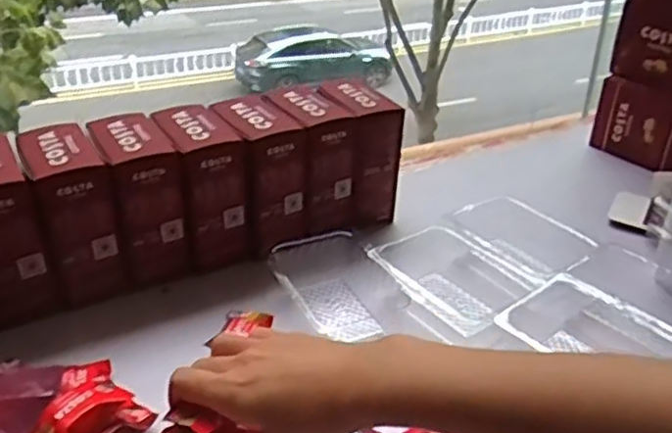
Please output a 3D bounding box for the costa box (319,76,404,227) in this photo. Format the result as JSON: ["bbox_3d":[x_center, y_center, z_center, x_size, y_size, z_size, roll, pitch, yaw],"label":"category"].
[{"bbox_3d":[0.023,-0.064,0.685,0.056,0.126,0.078,-13,32,-24],"label":"costa box"}]

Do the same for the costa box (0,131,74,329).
[{"bbox_3d":[-0.265,0.012,0.535,0.060,0.125,0.086,-17,34,-30],"label":"costa box"}]

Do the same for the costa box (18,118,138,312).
[{"bbox_3d":[-0.217,-0.002,0.560,0.058,0.122,0.081,-15,33,-27],"label":"costa box"}]

